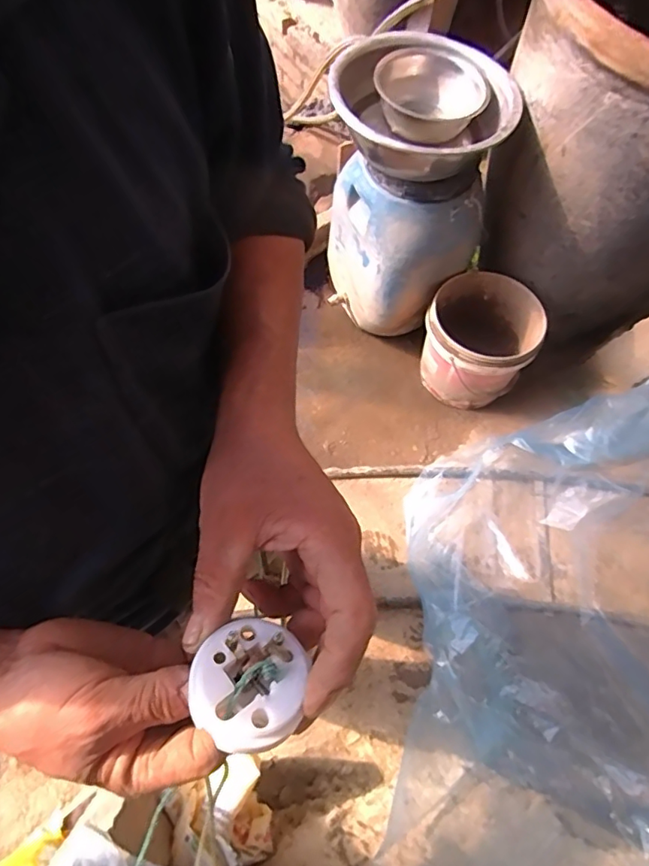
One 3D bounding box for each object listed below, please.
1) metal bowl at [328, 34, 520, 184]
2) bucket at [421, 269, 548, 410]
[{"bbox_3d":[0.231,-0.750,1.191,0.401,0.139,0.380,2,65,-4],"label":"metal bowl"},{"bbox_3d":[0.442,-0.258,1.504,0.310,0.258,0.319,2,65,-4],"label":"bucket"}]

